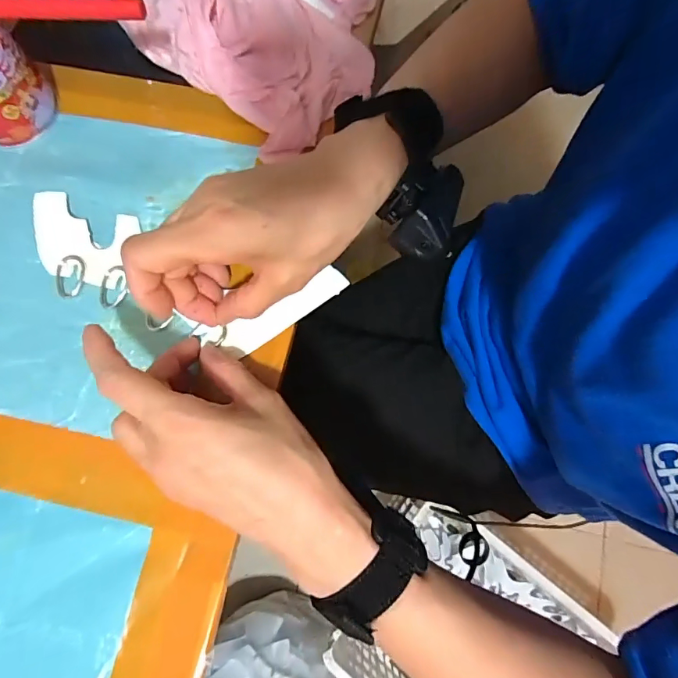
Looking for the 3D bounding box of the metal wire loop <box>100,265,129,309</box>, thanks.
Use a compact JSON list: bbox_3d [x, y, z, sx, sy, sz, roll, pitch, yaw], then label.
[{"bbox_3d":[-0.151,-0.035,0.293,0.020,0.007,0.025,-18,76,-4],"label":"metal wire loop"}]

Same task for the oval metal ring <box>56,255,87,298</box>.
[{"bbox_3d":[-0.182,-0.043,0.296,0.019,0.006,0.028,5,76,2],"label":"oval metal ring"}]

